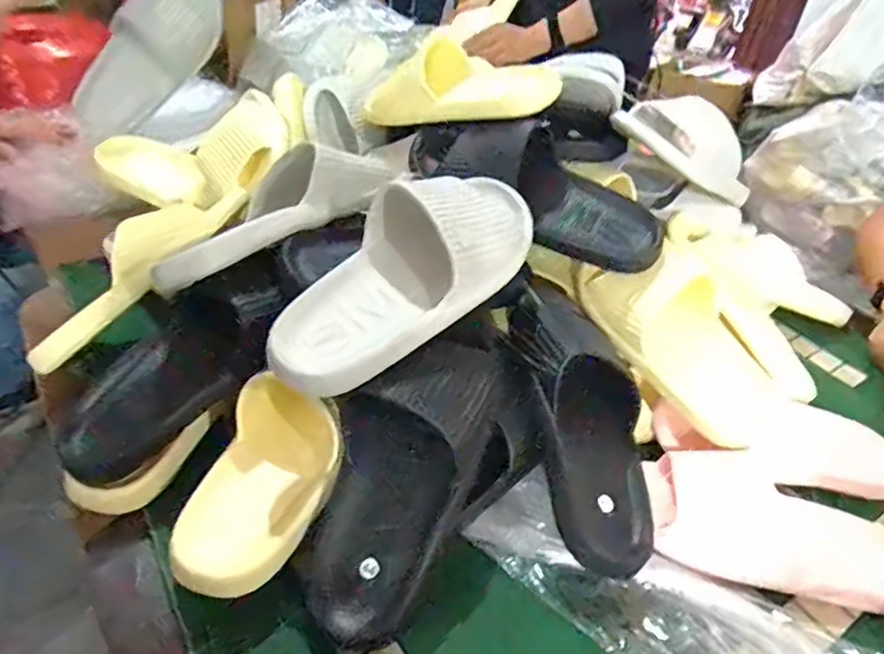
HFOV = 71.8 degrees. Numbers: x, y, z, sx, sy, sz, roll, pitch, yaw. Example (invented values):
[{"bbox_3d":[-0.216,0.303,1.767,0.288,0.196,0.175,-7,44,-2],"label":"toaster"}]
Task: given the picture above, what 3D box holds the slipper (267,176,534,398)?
[{"bbox_3d":[-0.022,-0.048,0.501,0.115,0.083,0.277,39,63,16],"label":"slipper"}]

